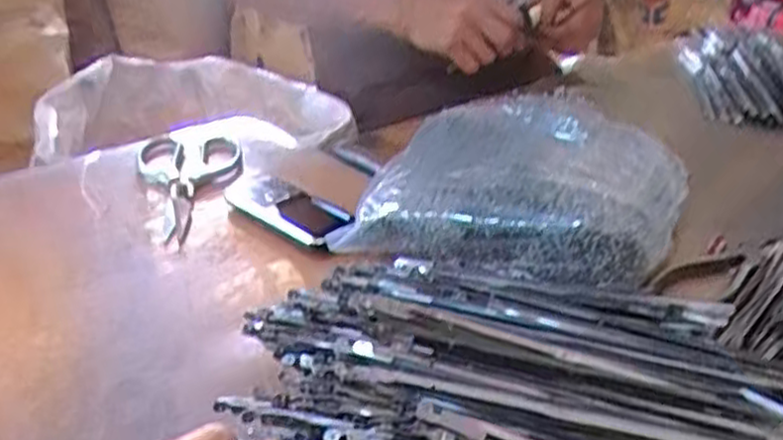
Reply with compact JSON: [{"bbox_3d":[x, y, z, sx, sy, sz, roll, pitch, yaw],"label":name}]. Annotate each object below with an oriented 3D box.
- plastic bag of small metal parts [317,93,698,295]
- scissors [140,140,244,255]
[{"bbox_3d":[0.106,-0.031,0.600,0.239,0.068,0.246,12,29,19],"label":"plastic bag of small metal parts"},{"bbox_3d":[-0.167,-0.033,0.670,0.097,0.025,0.190,-11,30,-23],"label":"scissors"}]

